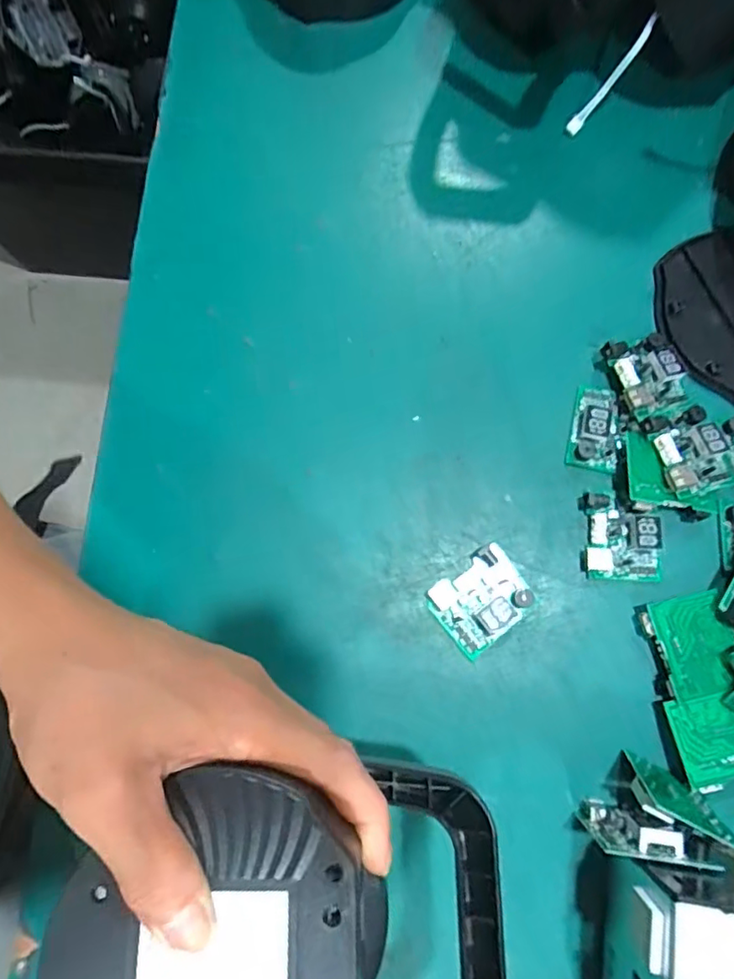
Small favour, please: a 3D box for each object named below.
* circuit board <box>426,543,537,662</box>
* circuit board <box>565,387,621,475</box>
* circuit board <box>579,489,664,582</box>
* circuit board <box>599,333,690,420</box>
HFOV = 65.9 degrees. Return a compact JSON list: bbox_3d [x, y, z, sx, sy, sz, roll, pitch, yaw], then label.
[{"bbox_3d":[0.069,0.067,0.342,0.056,0.011,0.047,-39,80,-7],"label":"circuit board"},{"bbox_3d":[0.148,-0.039,0.364,0.029,0.016,0.054,13,78,4],"label":"circuit board"},{"bbox_3d":[0.156,0.029,0.346,0.046,0.013,0.052,2,77,1],"label":"circuit board"},{"bbox_3d":[0.179,-0.071,0.363,0.043,0.021,0.053,-15,78,-3],"label":"circuit board"}]

